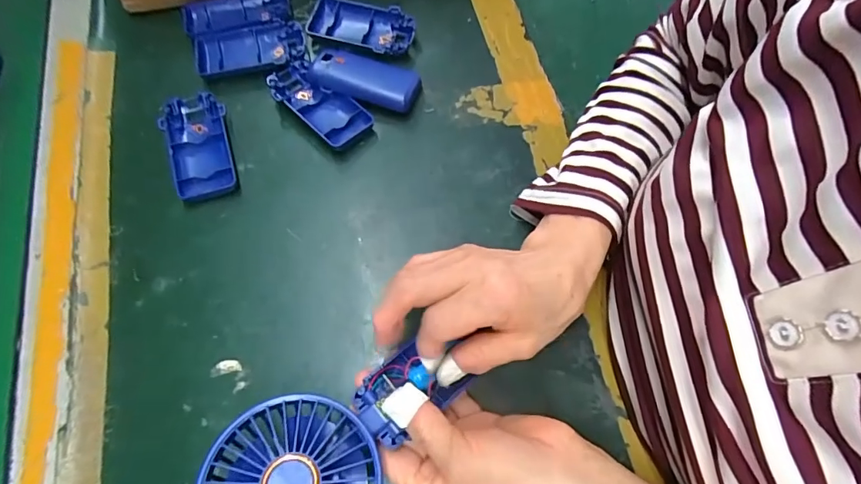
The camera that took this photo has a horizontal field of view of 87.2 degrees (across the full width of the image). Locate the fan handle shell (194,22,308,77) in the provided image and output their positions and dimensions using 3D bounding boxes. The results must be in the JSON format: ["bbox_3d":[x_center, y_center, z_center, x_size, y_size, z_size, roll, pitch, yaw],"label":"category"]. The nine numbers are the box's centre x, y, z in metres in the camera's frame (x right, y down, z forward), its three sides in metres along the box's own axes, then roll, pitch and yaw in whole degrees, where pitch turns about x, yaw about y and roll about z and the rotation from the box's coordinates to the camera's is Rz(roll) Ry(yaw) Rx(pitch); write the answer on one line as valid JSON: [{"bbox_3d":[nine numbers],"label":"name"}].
[{"bbox_3d":[-0.159,-0.170,0.404,0.094,0.017,0.050,-12,68,-5],"label":"fan handle shell"}]

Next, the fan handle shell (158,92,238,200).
[{"bbox_3d":[-0.185,-0.076,0.367,0.047,0.021,0.094,-20,69,-8],"label":"fan handle shell"}]

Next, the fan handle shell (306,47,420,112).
[{"bbox_3d":[-0.056,-0.139,0.387,0.091,0.018,0.042,15,68,6],"label":"fan handle shell"}]

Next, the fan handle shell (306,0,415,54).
[{"bbox_3d":[-0.066,-0.194,0.414,0.099,0.019,0.048,13,68,5],"label":"fan handle shell"}]

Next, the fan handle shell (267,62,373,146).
[{"bbox_3d":[-0.094,-0.117,0.382,0.093,0.015,0.041,40,73,15],"label":"fan handle shell"}]

